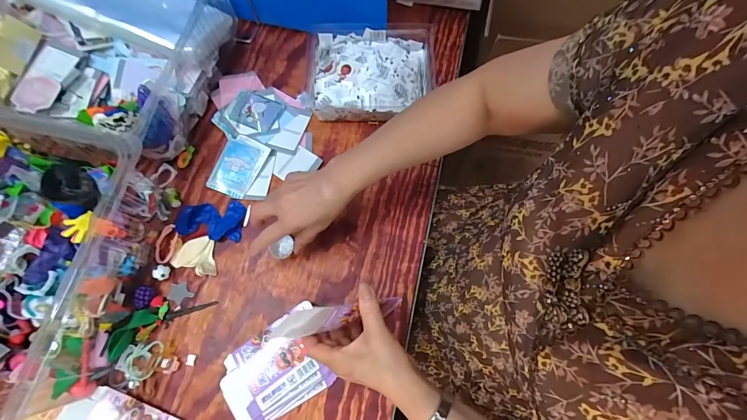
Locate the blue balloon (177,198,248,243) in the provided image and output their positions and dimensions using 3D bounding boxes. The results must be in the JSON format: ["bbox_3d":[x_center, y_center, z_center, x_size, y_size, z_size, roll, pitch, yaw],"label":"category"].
[{"bbox_3d":[-0.252,0.012,0.525,0.101,0.006,0.062,5,71,3],"label":"blue balloon"}]

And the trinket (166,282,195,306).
[{"bbox_3d":[-0.284,0.121,0.495,0.030,0.004,0.035,-42,75,-12],"label":"trinket"}]

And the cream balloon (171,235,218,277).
[{"bbox_3d":[-0.262,0.065,0.505,0.071,0.019,0.054,17,73,7],"label":"cream balloon"}]

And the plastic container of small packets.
[{"bbox_3d":[-0.007,-0.229,0.574,0.222,0.052,0.167,-2,71,1],"label":"plastic container of small packets"}]

